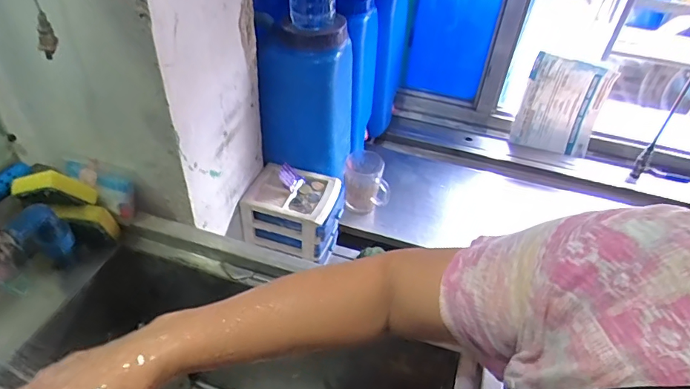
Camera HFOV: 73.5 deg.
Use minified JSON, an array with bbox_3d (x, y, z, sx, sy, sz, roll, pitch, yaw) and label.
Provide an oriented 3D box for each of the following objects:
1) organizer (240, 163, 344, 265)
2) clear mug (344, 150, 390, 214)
[{"bbox_3d":[-0.101,0.039,0.928,0.181,0.134,0.136,9,42,4],"label":"organizer"},{"bbox_3d":[0.046,-0.021,1.053,0.098,0.119,0.095,3,42,-2],"label":"clear mug"}]

